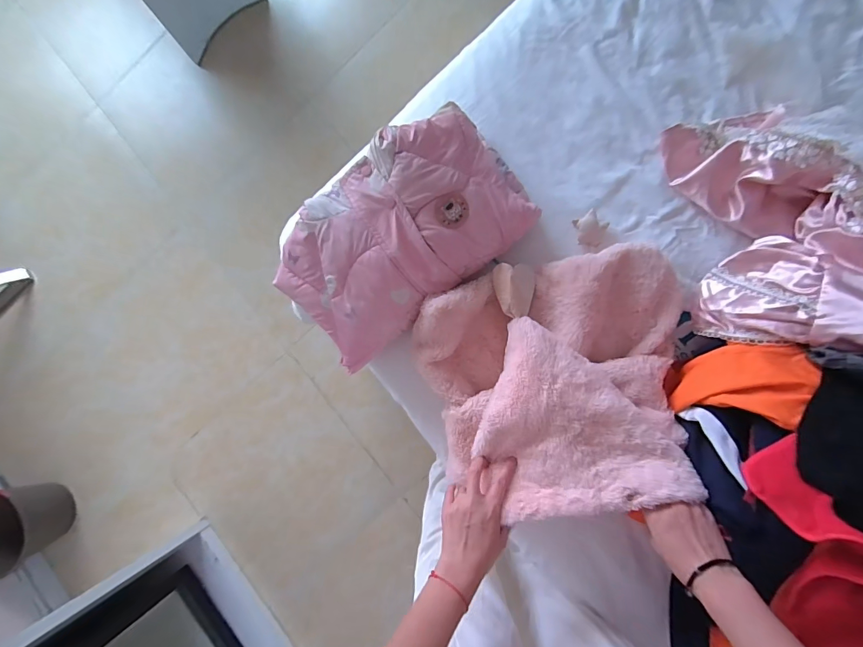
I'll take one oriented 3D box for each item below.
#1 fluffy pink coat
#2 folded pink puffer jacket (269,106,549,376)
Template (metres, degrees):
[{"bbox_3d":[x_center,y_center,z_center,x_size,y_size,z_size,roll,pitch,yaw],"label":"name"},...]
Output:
[{"bbox_3d":[0.186,0.082,0.543,0.374,0.139,0.333,-15,91,5],"label":"fluffy pink coat"},{"bbox_3d":[-0.047,-0.141,0.592,0.414,0.092,0.244,-38,89,5],"label":"folded pink puffer jacket"}]

